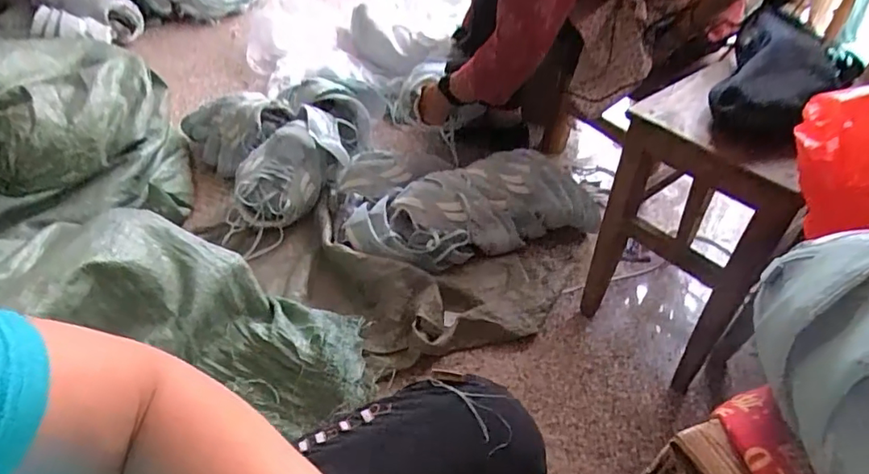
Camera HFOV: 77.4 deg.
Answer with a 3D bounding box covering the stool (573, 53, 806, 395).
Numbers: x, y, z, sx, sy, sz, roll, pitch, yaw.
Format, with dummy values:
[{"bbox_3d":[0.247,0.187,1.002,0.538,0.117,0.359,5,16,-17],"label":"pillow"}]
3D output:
[{"bbox_3d":[0.389,-0.014,0.818,0.181,0.382,0.215,-32,53,-28],"label":"stool"}]

